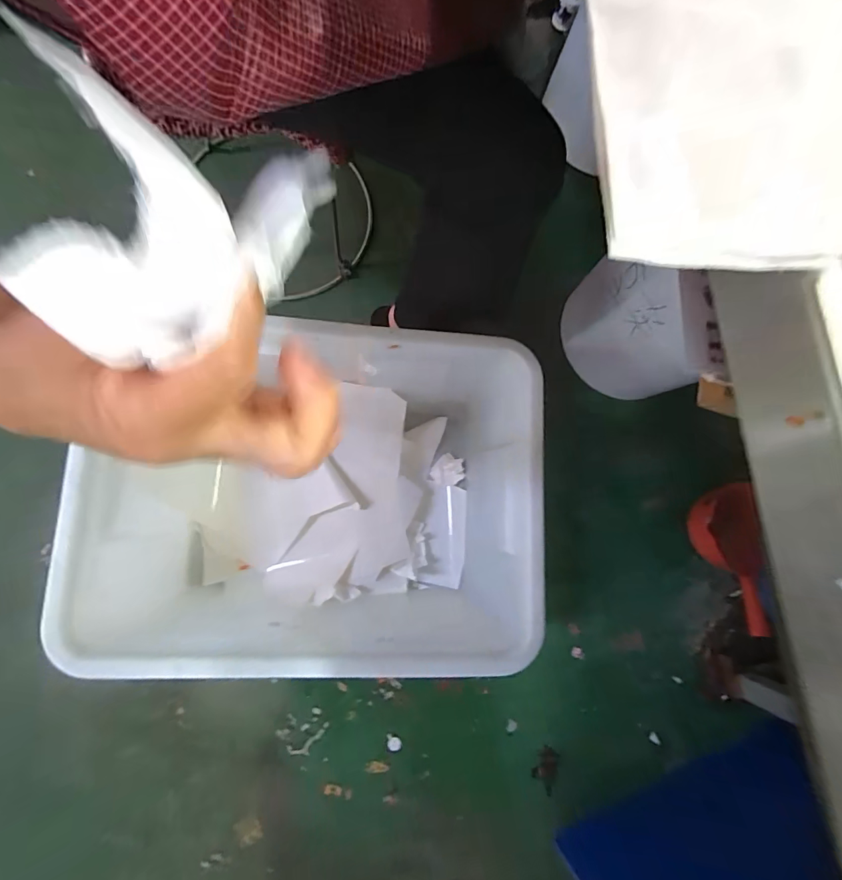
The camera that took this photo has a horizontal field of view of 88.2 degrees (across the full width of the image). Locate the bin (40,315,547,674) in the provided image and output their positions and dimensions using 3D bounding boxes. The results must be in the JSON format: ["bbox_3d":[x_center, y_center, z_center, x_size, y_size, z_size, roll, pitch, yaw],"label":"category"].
[{"bbox_3d":[-0.124,0.094,0.676,0.575,0.347,0.438,-1,79,-1],"label":"bin"}]

